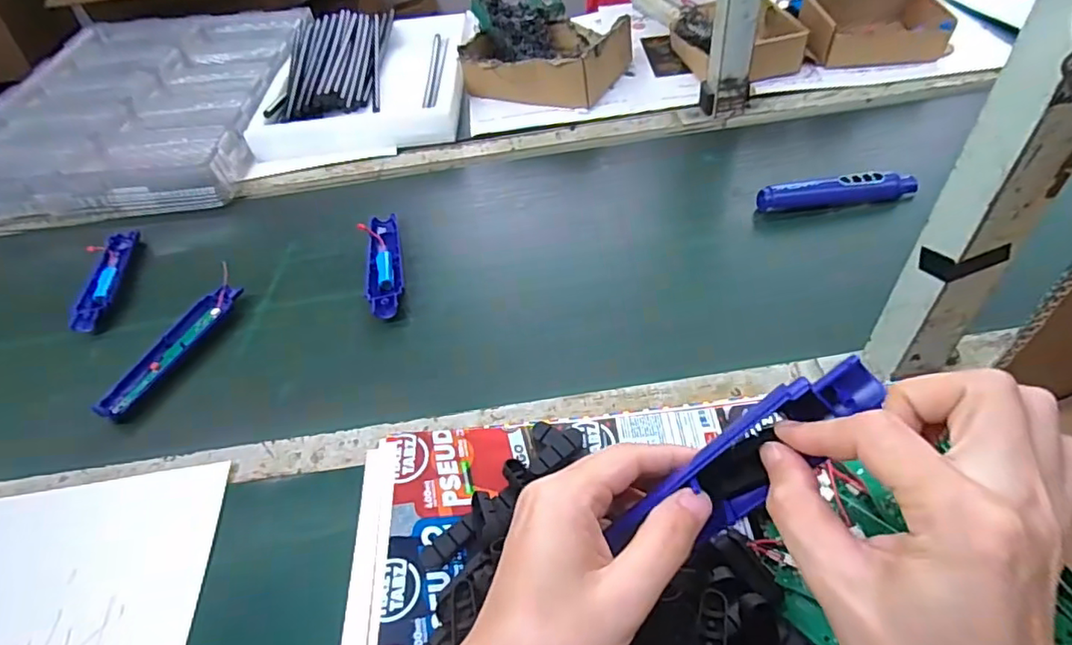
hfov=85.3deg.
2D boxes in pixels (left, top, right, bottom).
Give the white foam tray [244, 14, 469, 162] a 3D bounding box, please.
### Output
[{"bbox_3d":[-0.256,-0.382,0.922,0.293,0.056,0.402,-3,48,4],"label":"white foam tray"}]

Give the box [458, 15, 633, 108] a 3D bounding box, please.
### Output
[{"bbox_3d":[0.016,-0.405,0.885,0.216,0.075,0.207,17,52,21],"label":"box"}]

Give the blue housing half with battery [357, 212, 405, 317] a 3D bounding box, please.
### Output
[{"bbox_3d":[-0.167,-0.060,0.643,0.039,0.027,0.160,-13,48,-5],"label":"blue housing half with battery"}]

